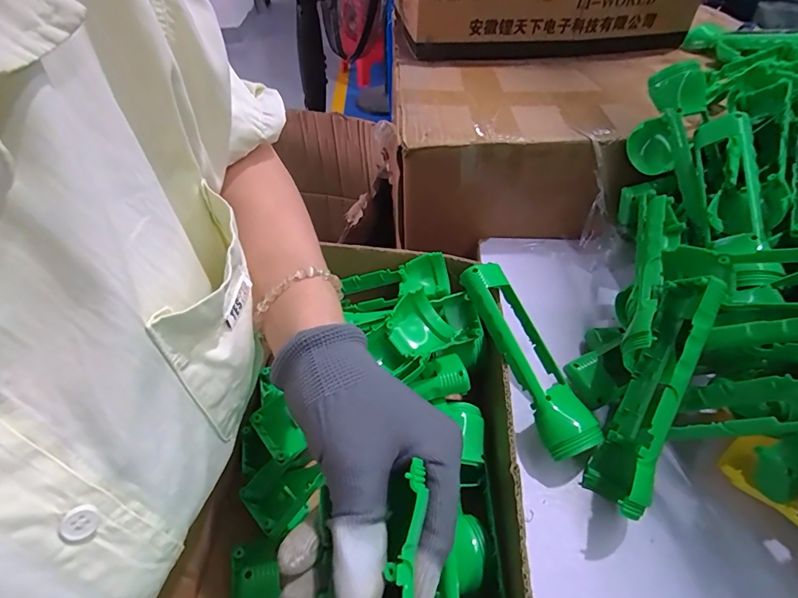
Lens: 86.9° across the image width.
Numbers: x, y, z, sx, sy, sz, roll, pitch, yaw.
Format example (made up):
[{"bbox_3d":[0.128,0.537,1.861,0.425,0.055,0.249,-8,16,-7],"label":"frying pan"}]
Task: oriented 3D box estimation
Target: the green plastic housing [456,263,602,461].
[{"bbox_3d":[0.102,0.042,0.337,0.045,0.029,0.162,-17,64,-14],"label":"green plastic housing"}]

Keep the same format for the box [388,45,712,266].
[{"bbox_3d":[0.188,-0.199,0.554,0.374,0.141,0.278,1,47,3],"label":"box"}]

